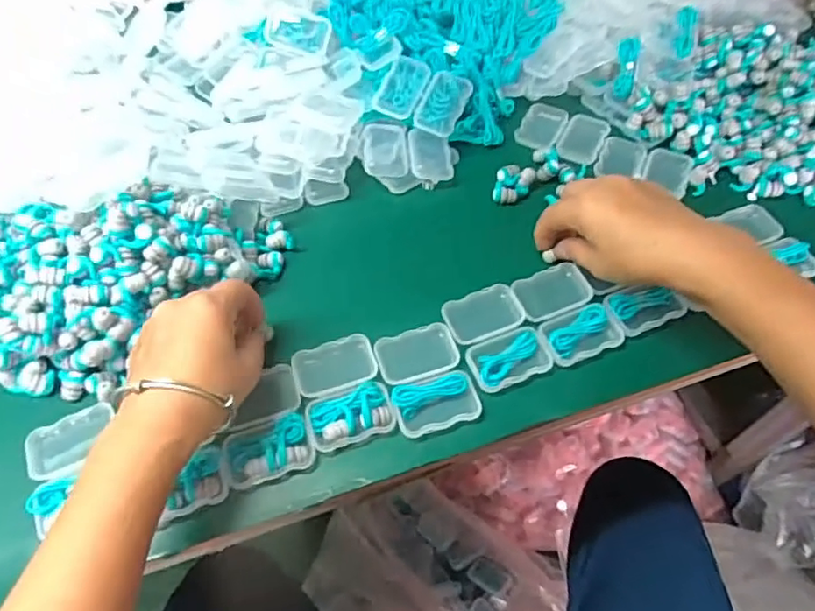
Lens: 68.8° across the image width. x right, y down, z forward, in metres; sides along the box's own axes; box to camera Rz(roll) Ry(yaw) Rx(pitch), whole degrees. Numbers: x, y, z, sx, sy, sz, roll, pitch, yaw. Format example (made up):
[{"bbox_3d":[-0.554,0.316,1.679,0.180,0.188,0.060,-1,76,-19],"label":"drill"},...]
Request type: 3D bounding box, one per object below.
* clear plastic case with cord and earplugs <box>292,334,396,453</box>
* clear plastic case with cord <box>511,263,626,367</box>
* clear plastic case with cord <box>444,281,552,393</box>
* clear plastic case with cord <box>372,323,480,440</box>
[{"bbox_3d":[-0.044,0.056,0.402,0.054,0.015,0.075,-16,58,-10],"label":"clear plastic case with cord and earplugs"},{"bbox_3d":[0.117,0.007,0.442,0.056,0.013,0.075,-19,58,-12],"label":"clear plastic case with cord"},{"bbox_3d":[0.064,0.022,0.428,0.056,0.008,0.075,-19,58,-12],"label":"clear plastic case with cord"},{"bbox_3d":[0.013,0.051,0.412,0.055,0.018,0.076,-15,58,-10],"label":"clear plastic case with cord"}]

